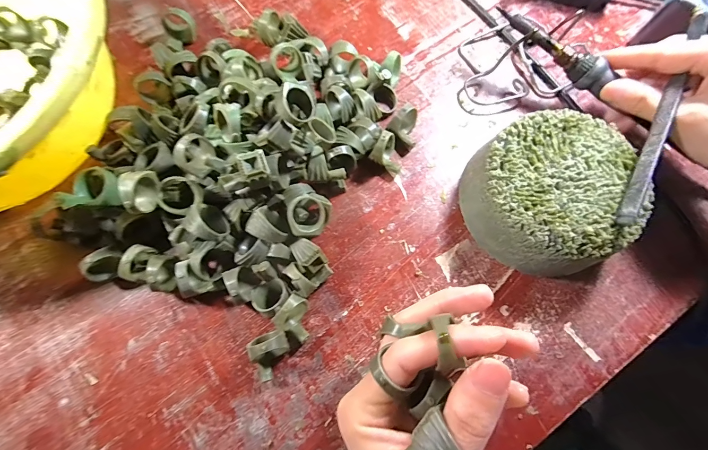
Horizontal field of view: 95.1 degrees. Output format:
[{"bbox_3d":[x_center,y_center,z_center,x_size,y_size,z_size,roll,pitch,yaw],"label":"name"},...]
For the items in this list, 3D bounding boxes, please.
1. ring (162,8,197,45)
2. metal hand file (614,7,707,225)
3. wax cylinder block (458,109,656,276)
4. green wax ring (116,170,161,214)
[{"bbox_3d":[-0.143,-0.162,0.265,0.024,0.024,0.014,2,74,-1],"label":"ring"},{"bbox_3d":[0.194,-0.071,0.201,0.007,0.009,0.163,27,80,6],"label":"metal hand file"},{"bbox_3d":[0.131,-0.021,0.220,0.099,0.046,0.097,-33,78,-10],"label":"wax cylinder block"},{"bbox_3d":[-0.126,-0.019,0.190,0.012,0.024,0.027,5,74,0],"label":"green wax ring"}]

